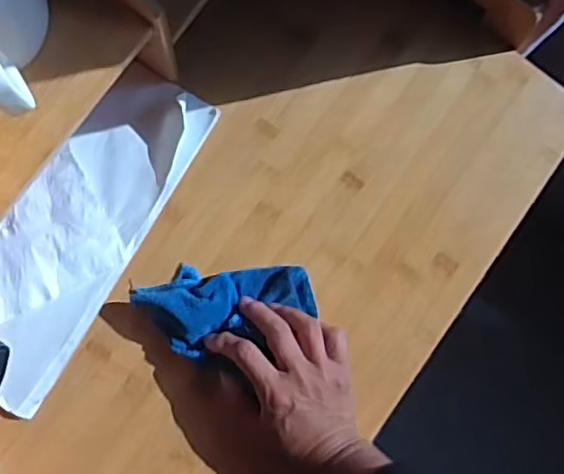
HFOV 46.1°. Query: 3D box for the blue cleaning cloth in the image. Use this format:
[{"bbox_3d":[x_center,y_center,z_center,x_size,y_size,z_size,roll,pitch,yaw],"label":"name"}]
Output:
[{"bbox_3d":[-0.043,0.055,0.540,0.145,0.041,0.067,-9,86,-14],"label":"blue cleaning cloth"}]

